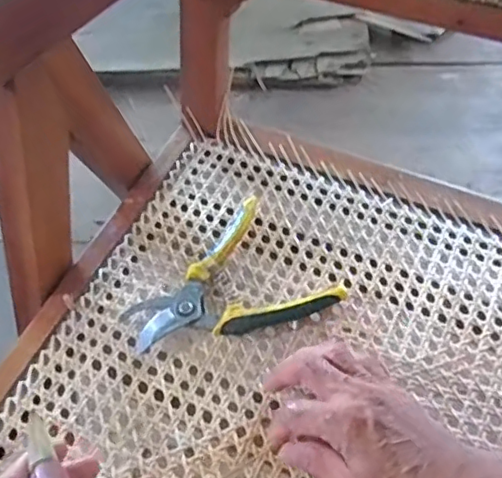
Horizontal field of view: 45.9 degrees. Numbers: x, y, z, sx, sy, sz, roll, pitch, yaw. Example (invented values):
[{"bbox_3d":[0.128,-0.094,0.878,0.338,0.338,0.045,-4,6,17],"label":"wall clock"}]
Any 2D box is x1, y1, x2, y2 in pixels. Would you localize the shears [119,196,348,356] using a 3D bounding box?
[{"bbox_3d":[-0.019,0.052,0.544,0.176,0.022,0.137,-36,61,-22],"label":"shears"}]

